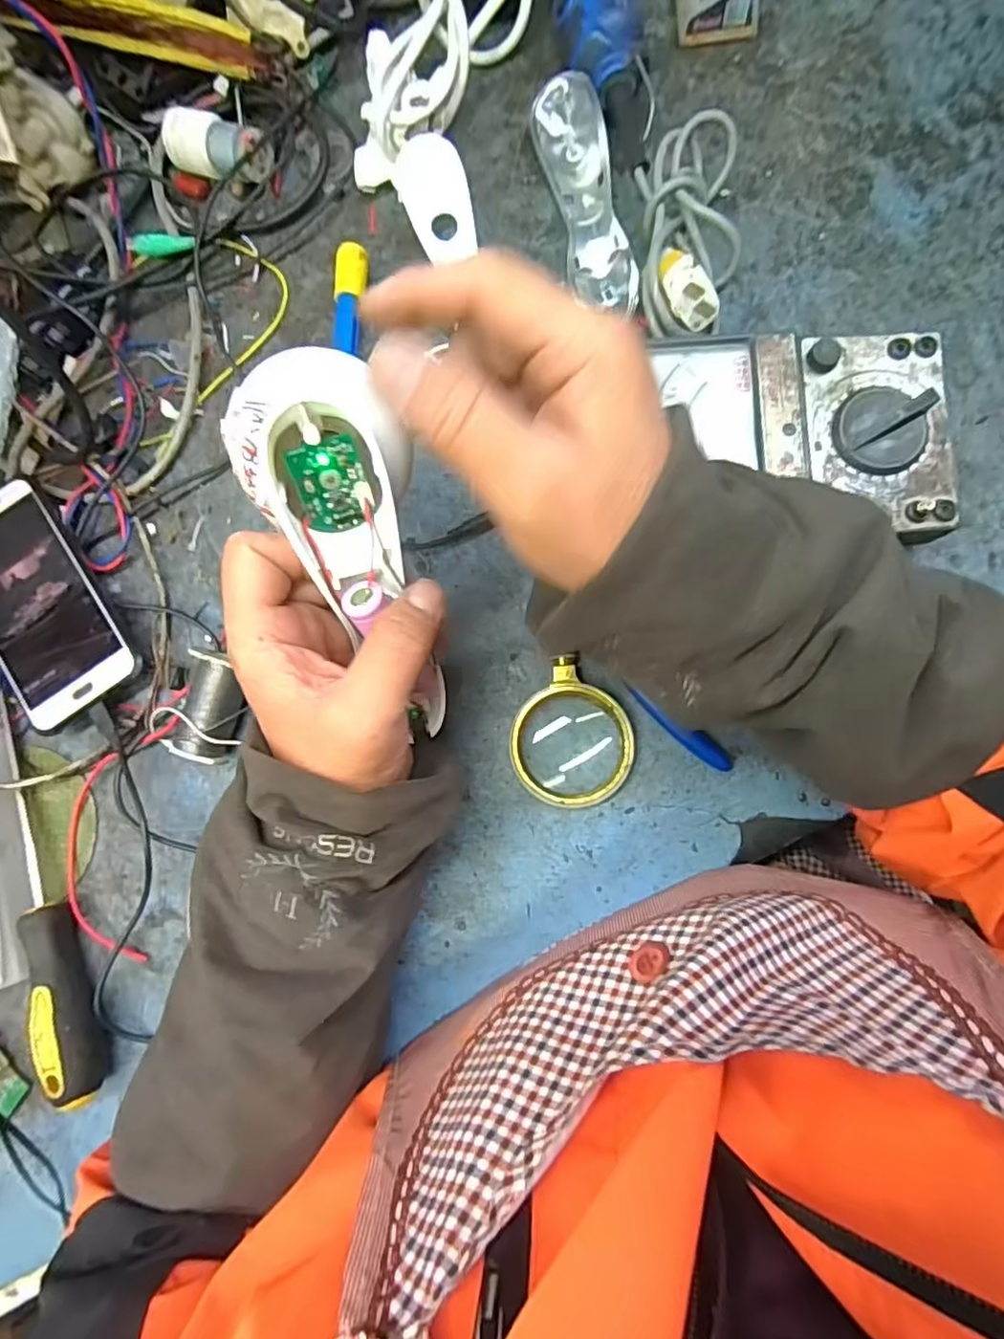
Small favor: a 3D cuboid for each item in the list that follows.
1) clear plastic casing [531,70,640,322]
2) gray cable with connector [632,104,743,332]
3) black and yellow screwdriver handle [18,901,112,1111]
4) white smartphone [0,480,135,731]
[{"bbox_3d":[0.052,-0.291,0.387,0.040,0.028,0.155,-12,82,5],"label":"clear plastic casing"},{"bbox_3d":[0.109,-0.257,0.365,0.059,0.047,0.134,-1,83,6],"label":"gray cable with connector"},{"bbox_3d":[-0.249,0.191,0.357,0.030,0.032,0.110,-19,81,3],"label":"black and yellow screwdriver handle"},{"bbox_3d":[-0.295,-0.043,0.390,0.075,0.010,0.148,-36,81,0],"label":"white smartphone"}]

